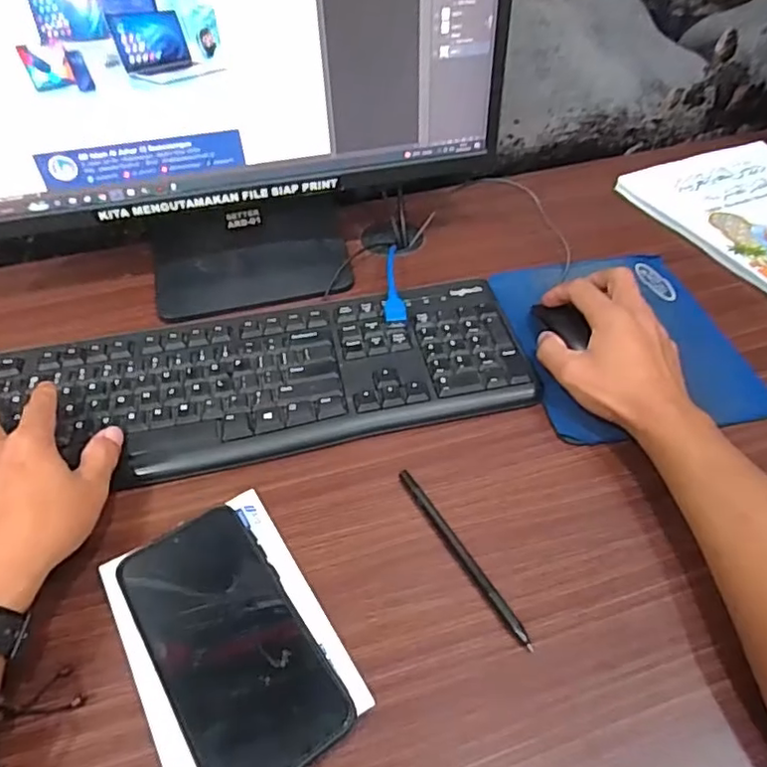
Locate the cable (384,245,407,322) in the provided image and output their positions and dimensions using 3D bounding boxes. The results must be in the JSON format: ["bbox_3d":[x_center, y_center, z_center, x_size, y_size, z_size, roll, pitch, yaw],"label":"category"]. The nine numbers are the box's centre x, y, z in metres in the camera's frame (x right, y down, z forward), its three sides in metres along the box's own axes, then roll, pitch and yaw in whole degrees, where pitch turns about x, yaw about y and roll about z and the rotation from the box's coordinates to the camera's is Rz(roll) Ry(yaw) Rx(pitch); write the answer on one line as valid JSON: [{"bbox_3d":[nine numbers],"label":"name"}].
[{"bbox_3d":[0.009,-0.090,0.530,0.018,0.012,0.101,-3,48,0],"label":"cable"}]

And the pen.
[{"bbox_3d":[0.049,0.107,0.378,0.007,0.004,0.139,-24,51,-18],"label":"pen"}]

